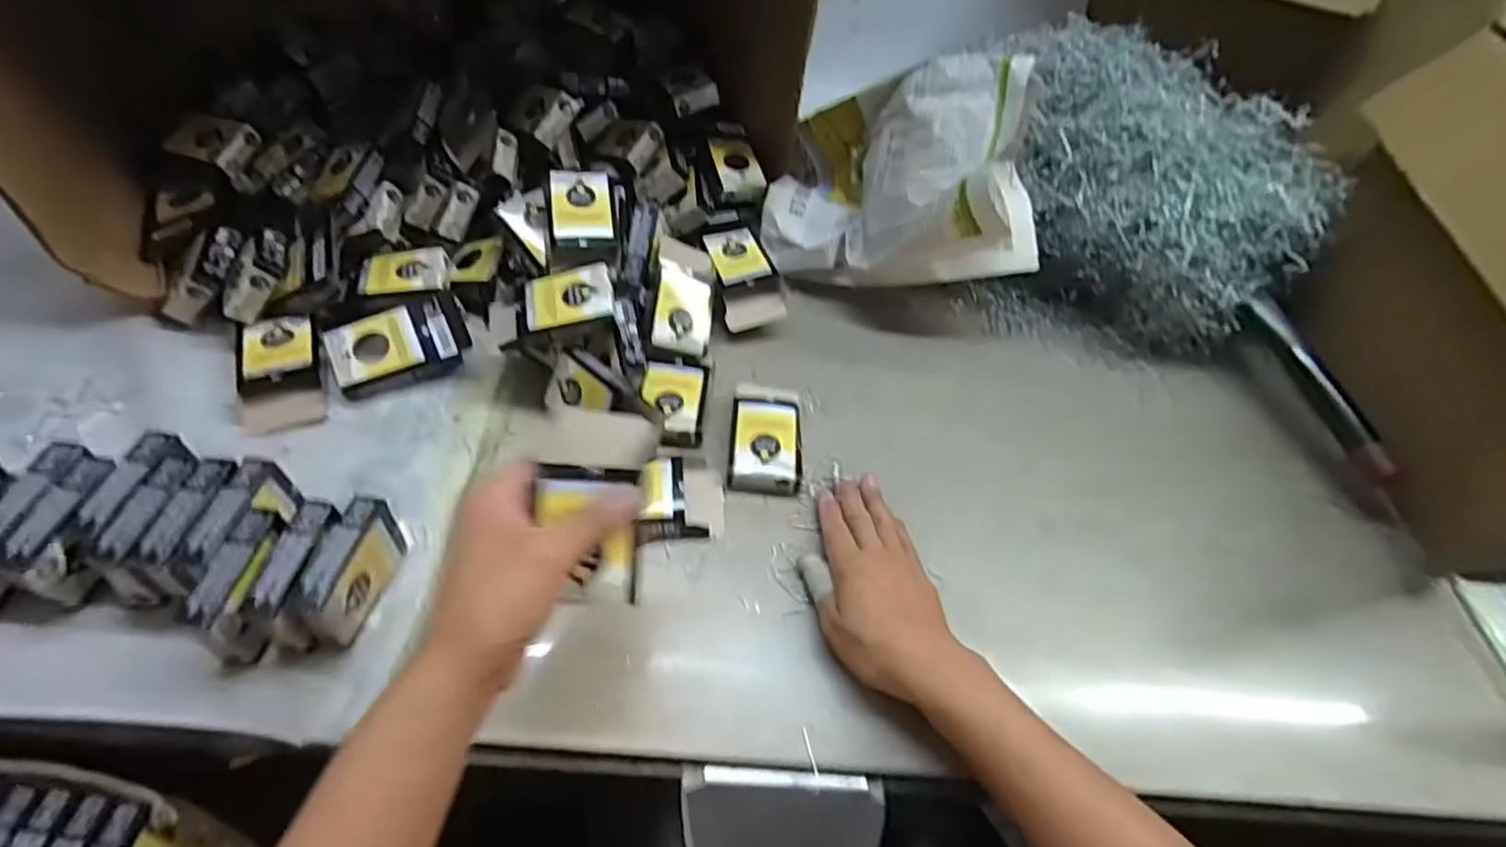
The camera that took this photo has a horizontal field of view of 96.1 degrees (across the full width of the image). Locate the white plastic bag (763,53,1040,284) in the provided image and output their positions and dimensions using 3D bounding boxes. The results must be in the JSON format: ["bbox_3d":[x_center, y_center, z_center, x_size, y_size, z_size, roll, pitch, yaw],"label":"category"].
[{"bbox_3d":[0.132,-0.207,0.577,0.240,0.165,0.132,29,55,14],"label":"white plastic bag"}]

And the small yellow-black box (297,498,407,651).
[{"bbox_3d":[-0.236,0.089,0.402,0.019,0.059,0.073,11,51,-1],"label":"small yellow-black box"}]

